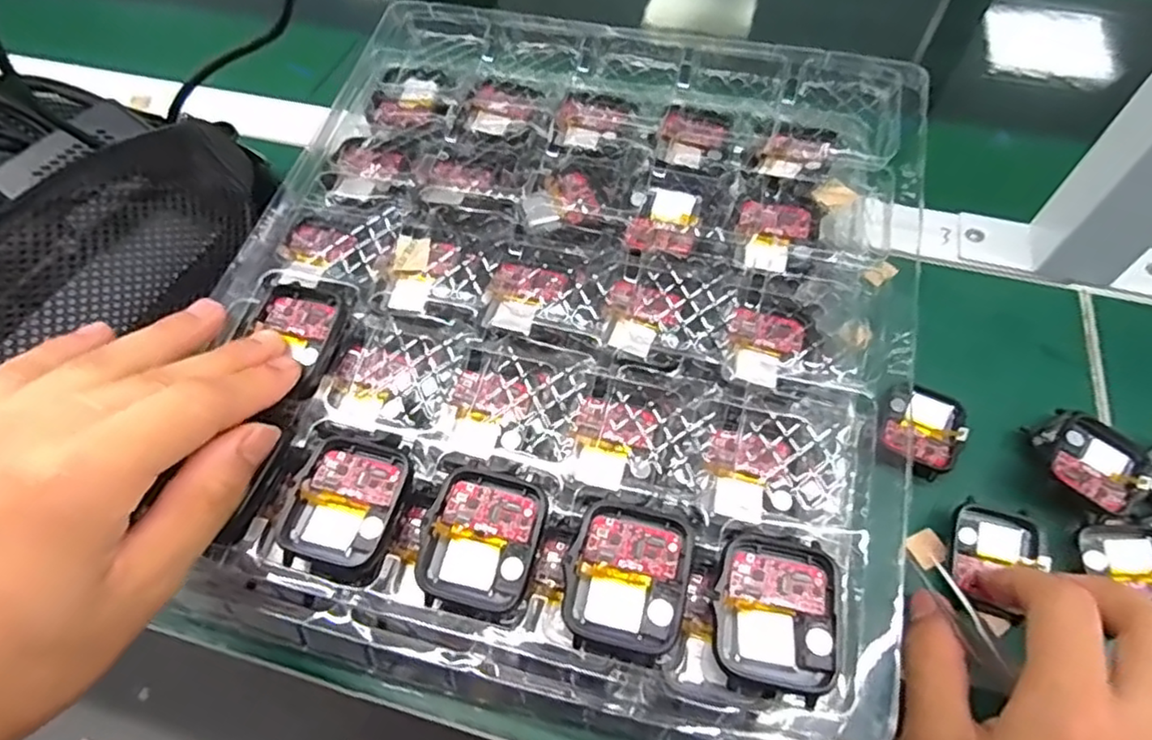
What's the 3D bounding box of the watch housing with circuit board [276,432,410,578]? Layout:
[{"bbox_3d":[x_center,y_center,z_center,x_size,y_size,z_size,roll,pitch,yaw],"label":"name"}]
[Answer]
[{"bbox_3d":[-0.080,0.045,0.225,0.038,0.007,0.044,15,60,10],"label":"watch housing with circuit board"}]

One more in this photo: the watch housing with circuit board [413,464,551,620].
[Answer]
[{"bbox_3d":[-0.031,0.057,0.216,0.038,0.011,0.045,15,72,10],"label":"watch housing with circuit board"}]

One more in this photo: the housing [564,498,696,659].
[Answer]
[{"bbox_3d":[0.017,0.065,0.206,0.037,0.010,0.043,13,60,9],"label":"housing"}]

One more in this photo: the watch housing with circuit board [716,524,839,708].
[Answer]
[{"bbox_3d":[0.062,0.075,0.201,0.036,0.008,0.047,8,59,6],"label":"watch housing with circuit board"}]

